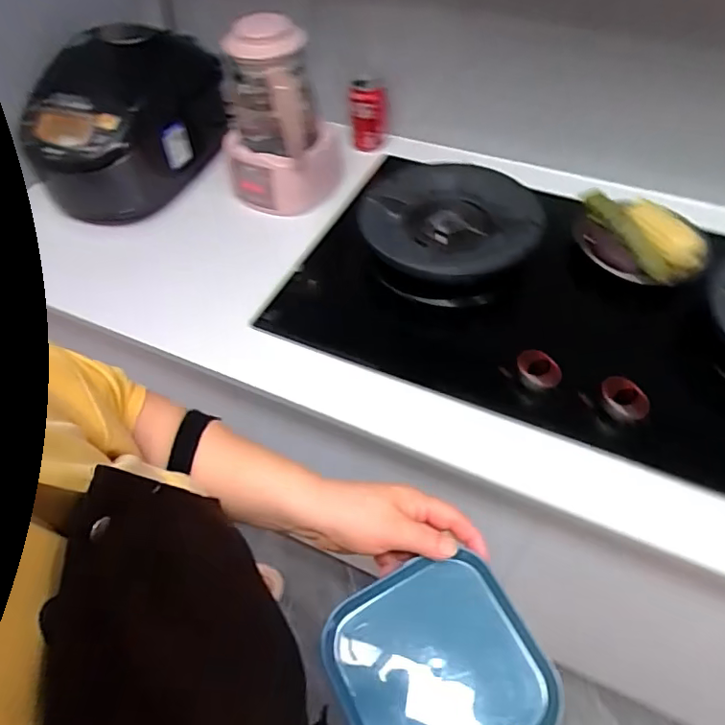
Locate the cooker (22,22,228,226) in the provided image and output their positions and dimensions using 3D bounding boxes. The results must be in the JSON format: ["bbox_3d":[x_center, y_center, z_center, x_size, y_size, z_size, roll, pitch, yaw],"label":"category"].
[{"bbox_3d":[-0.390,-0.405,0.923,0.248,0.201,0.279,3,52,5],"label":"cooker"}]

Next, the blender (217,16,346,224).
[{"bbox_3d":[-0.134,-0.365,0.842,0.160,0.249,0.160,-17,53,-11],"label":"blender"}]

